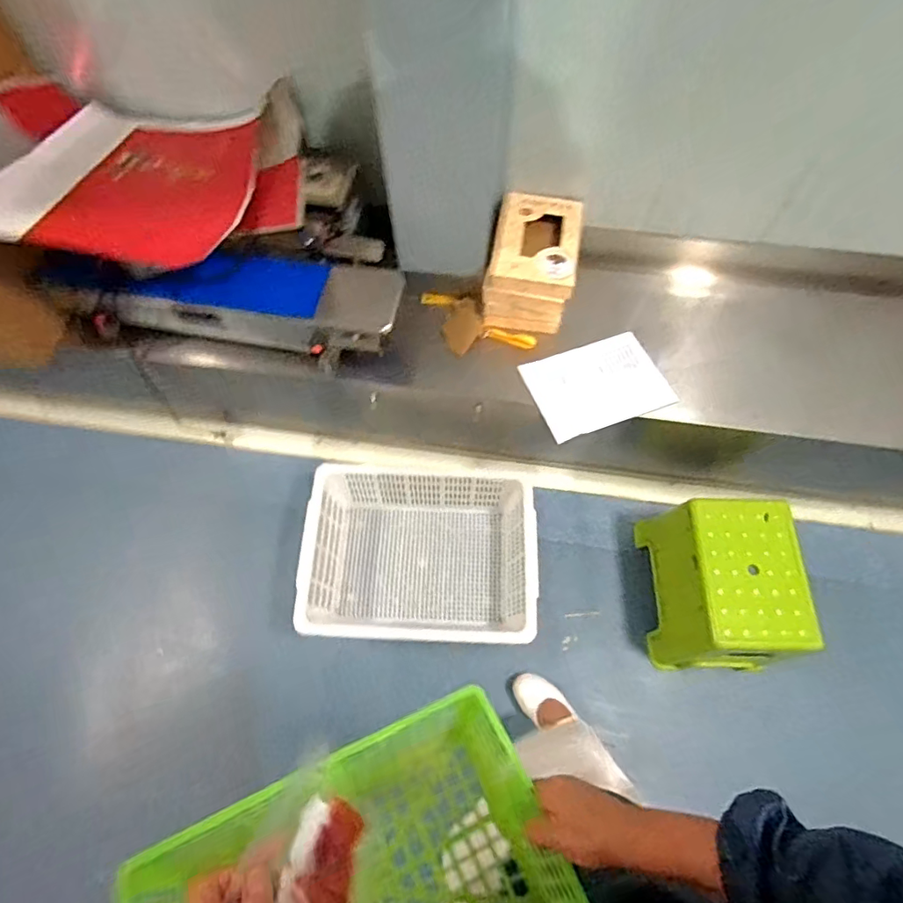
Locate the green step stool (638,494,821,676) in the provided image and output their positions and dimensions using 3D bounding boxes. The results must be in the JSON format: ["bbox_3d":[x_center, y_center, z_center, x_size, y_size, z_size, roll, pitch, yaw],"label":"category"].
[{"bbox_3d":[0.606,0.307,1.187,0.260,0.291,0.322,0,63,2],"label":"green step stool"}]

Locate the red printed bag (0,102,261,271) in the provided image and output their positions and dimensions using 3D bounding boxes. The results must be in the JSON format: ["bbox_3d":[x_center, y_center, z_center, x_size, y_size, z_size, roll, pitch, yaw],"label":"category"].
[{"bbox_3d":[-0.614,-0.500,1.019,0.145,0.230,0.561,36,50,18],"label":"red printed bag"}]

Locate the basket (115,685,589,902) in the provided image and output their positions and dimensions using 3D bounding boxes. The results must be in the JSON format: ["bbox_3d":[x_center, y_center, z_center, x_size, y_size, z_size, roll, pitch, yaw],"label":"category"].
[{"bbox_3d":[-0.075,0.381,0.459,0.329,0.153,0.206,-24,64,-10],"label":"basket"}]

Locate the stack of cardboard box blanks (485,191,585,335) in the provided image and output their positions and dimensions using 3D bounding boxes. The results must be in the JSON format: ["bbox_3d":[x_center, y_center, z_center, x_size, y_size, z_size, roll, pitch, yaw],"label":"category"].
[{"bbox_3d":[0.183,-0.417,1.174,0.183,0.173,0.241,8,63,6],"label":"stack of cardboard box blanks"}]

